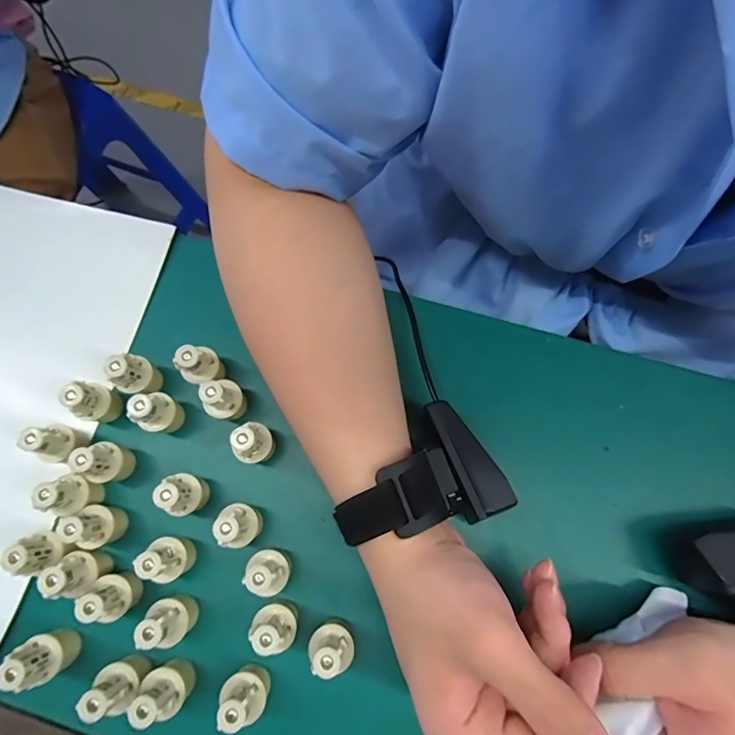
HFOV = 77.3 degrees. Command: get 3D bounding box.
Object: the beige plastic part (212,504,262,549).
[{"bbox_3d":[-0.072,0.090,0.265,0.019,0.042,0.023,-13,76,-2],"label":"beige plastic part"}]

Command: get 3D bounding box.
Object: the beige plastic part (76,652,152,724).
[{"bbox_3d":[-0.130,0.167,0.243,0.020,0.041,0.022,0,76,1],"label":"beige plastic part"}]

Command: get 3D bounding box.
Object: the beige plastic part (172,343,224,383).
[{"bbox_3d":[-0.103,0.001,0.289,0.022,0.046,0.019,-35,78,-7],"label":"beige plastic part"}]

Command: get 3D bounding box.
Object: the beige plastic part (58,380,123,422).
[{"bbox_3d":[-0.167,0.022,0.283,0.017,0.043,0.022,16,77,5],"label":"beige plastic part"}]

